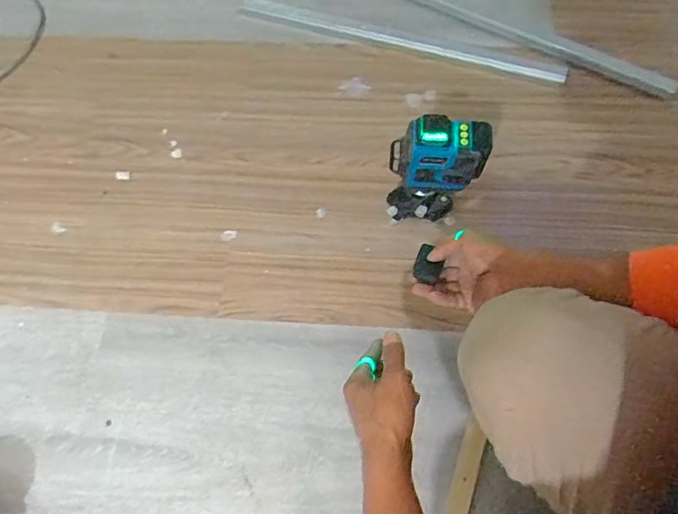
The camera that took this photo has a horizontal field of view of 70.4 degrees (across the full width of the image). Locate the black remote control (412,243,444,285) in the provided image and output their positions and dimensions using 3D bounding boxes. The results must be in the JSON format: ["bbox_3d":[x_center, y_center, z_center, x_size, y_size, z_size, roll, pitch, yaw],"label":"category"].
[{"bbox_3d":[0.115,0.009,0.614,0.033,0.007,0.052,22,68,10],"label":"black remote control"}]

